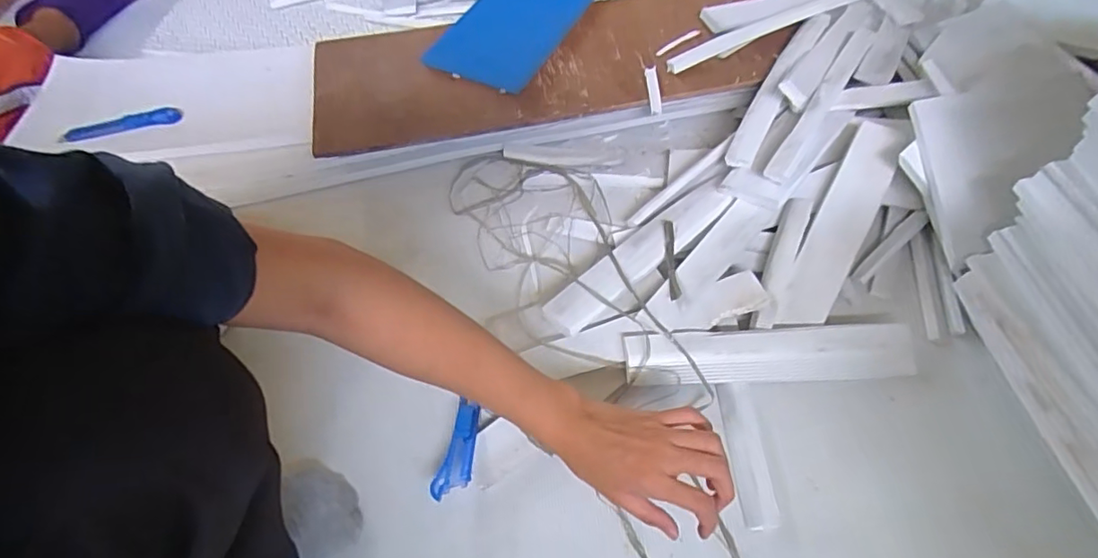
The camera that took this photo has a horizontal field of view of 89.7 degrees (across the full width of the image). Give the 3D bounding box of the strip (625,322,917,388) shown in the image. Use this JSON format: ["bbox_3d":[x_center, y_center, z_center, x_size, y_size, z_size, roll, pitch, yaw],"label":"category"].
[{"bbox_3d":[0.214,0.074,0.538,0.276,0.012,0.052,-2,77,-1],"label":"strip"}]

